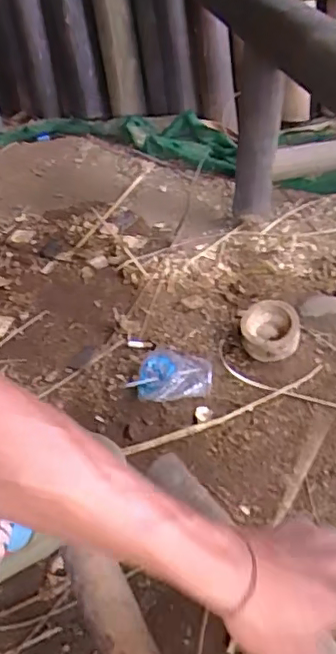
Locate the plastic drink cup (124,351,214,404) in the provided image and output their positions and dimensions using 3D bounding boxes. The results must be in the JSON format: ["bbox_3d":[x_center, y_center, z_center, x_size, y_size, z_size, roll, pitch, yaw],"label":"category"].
[{"bbox_3d":[0.004,0.059,0.714,0.102,0.036,0.074,2,44,5],"label":"plastic drink cup"}]

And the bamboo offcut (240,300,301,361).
[{"bbox_3d":[0.137,0.006,0.758,0.076,0.035,0.083,4,42,6],"label":"bamboo offcut"}]

